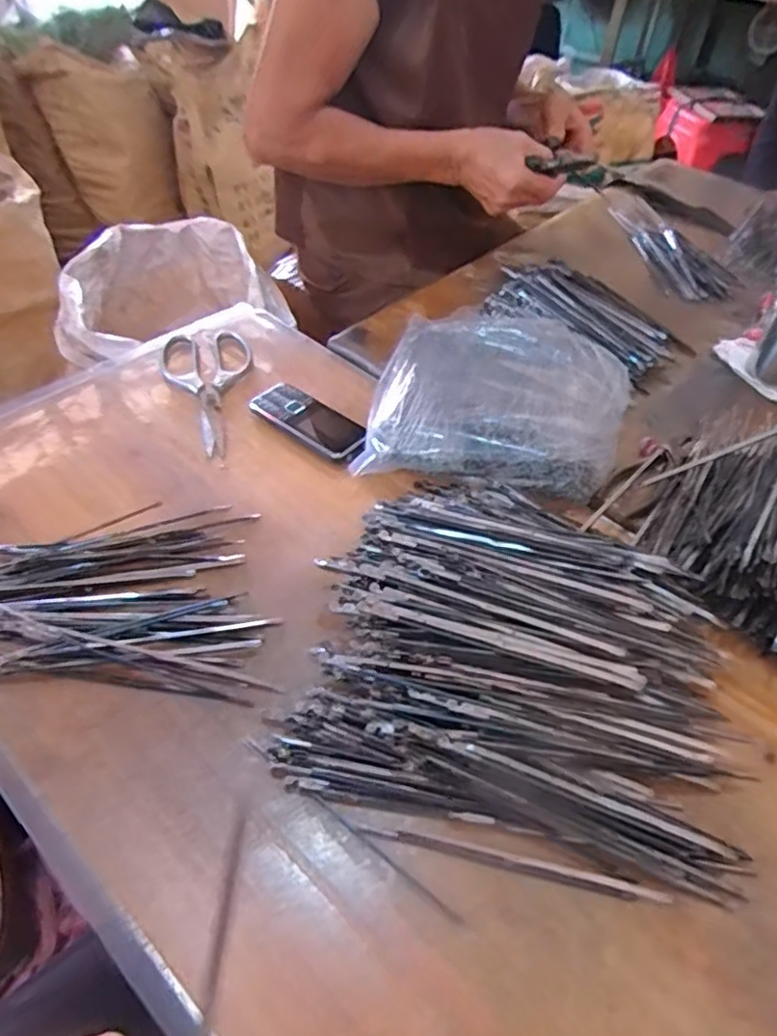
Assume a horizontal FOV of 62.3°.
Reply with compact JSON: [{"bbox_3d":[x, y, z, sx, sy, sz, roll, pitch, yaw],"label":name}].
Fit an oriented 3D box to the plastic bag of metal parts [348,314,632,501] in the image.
[{"bbox_3d":[0.107,-0.111,0.616,0.237,0.062,0.212,12,48,6],"label":"plastic bag of metal parts"}]

